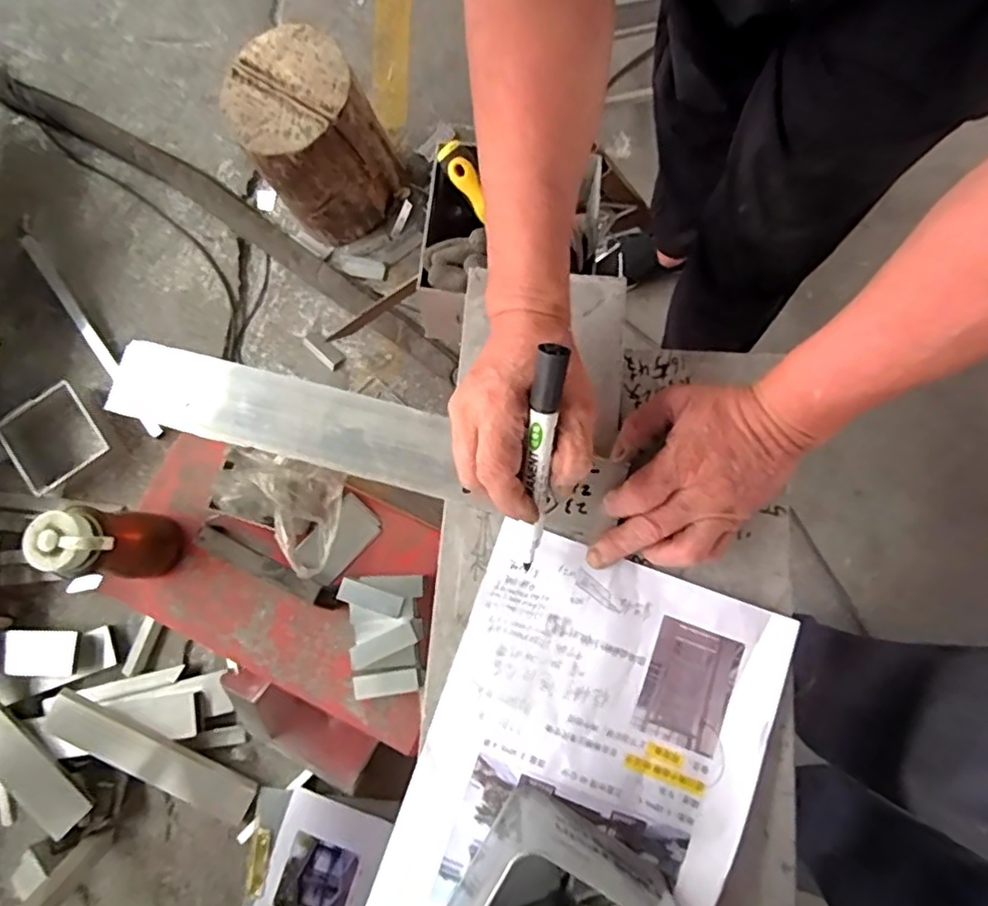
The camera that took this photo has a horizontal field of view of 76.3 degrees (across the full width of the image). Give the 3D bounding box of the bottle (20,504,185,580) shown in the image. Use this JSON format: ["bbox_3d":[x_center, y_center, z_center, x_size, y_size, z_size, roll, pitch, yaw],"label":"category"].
[{"bbox_3d":[-0.421,0.098,0.693,0.074,0.175,0.071,0,80,2],"label":"bottle"}]

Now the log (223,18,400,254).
[{"bbox_3d":[-0.303,-0.520,1.088,0.195,0.291,0.212,38,84,8],"label":"log"}]

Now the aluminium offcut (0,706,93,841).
[{"bbox_3d":[-0.806,0.477,1.022,0.351,0.025,0.072,44,64,3],"label":"aluminium offcut"}]

